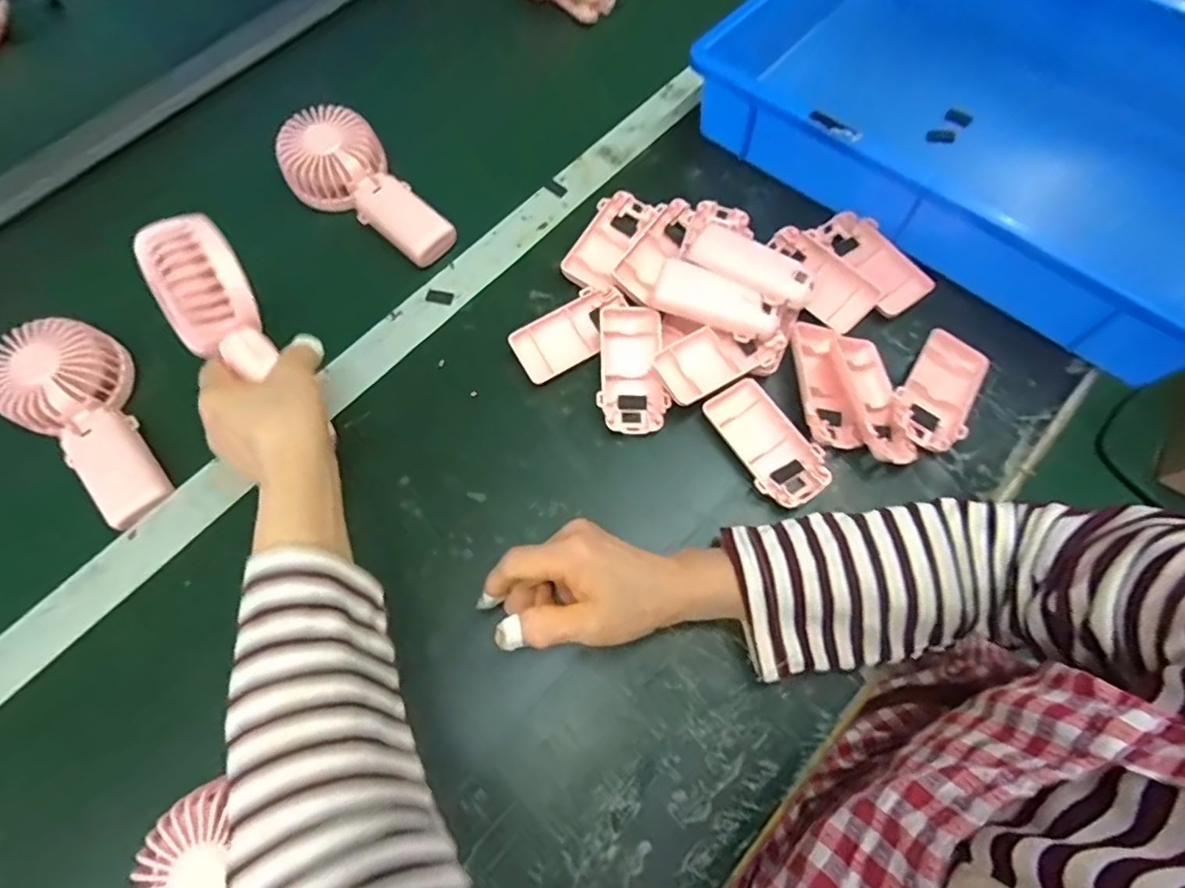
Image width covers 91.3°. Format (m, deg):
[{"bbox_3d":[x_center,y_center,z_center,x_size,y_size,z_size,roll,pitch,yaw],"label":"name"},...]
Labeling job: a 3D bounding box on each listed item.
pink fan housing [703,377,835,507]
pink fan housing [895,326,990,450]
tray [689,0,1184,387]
[{"bbox_3d":[0.122,-0.001,0.417,0.049,0.020,0.099,-33,72,-11],"label":"pink fan housing"},{"bbox_3d":[0.252,-0.039,0.419,0.050,0.013,0.095,29,72,12],"label":"pink fan housing"},{"bbox_3d":[0.343,-0.279,0.491,0.457,0.085,0.318,41,75,15],"label":"tray"}]

